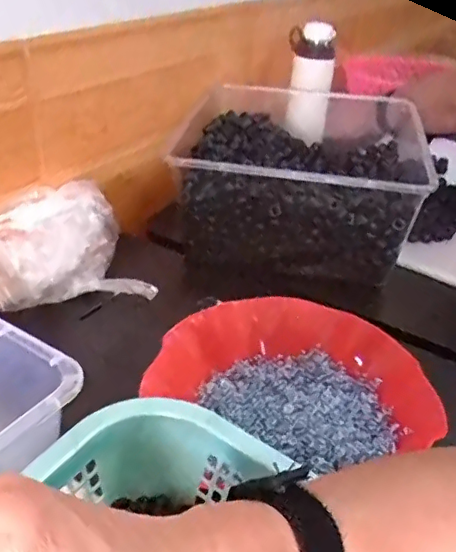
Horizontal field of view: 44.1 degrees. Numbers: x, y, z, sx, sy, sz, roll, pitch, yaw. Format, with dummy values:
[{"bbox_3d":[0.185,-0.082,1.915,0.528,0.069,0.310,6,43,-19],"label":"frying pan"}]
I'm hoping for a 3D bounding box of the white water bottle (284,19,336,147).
[{"bbox_3d":[0.136,-0.315,0.946,0.079,0.194,0.079,7,34,2],"label":"white water bottle"}]

